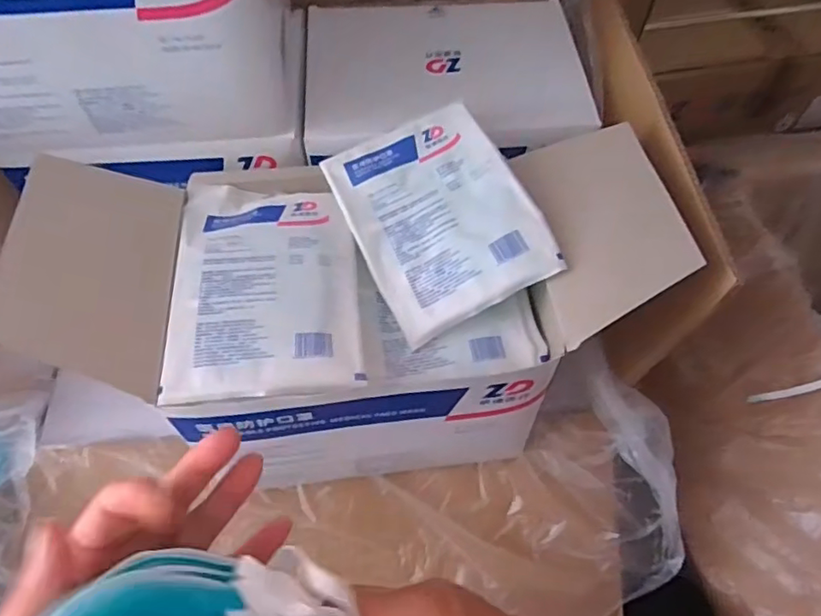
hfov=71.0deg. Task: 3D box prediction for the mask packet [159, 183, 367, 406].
[{"bbox_3d":[-0.103,-0.023,0.407,0.123,0.018,0.182,-6,58,-4],"label":"mask packet"}]

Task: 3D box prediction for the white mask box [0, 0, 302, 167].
[{"bbox_3d":[-0.236,-0.255,0.463,0.262,0.183,0.183,-4,58,-3],"label":"white mask box"}]

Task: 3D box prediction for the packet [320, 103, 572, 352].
[{"bbox_3d":[0.019,-0.073,0.435,0.123,0.015,0.176,-27,64,4],"label":"packet"}]

